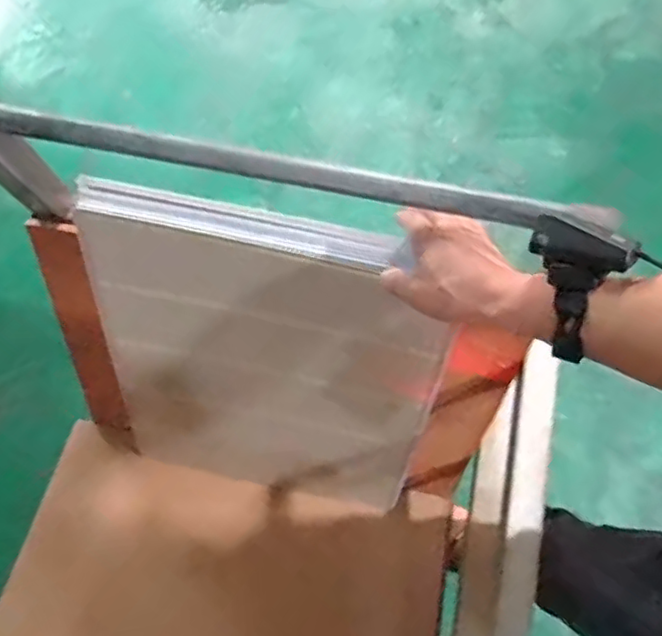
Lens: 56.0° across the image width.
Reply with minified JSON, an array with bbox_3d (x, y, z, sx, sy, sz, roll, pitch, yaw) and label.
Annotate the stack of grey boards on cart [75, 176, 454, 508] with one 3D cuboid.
[{"bbox_3d":[-0.084,0.083,0.827,0.404,0.522,0.052,11,49,4],"label":"stack of grey boards on cart"}]

